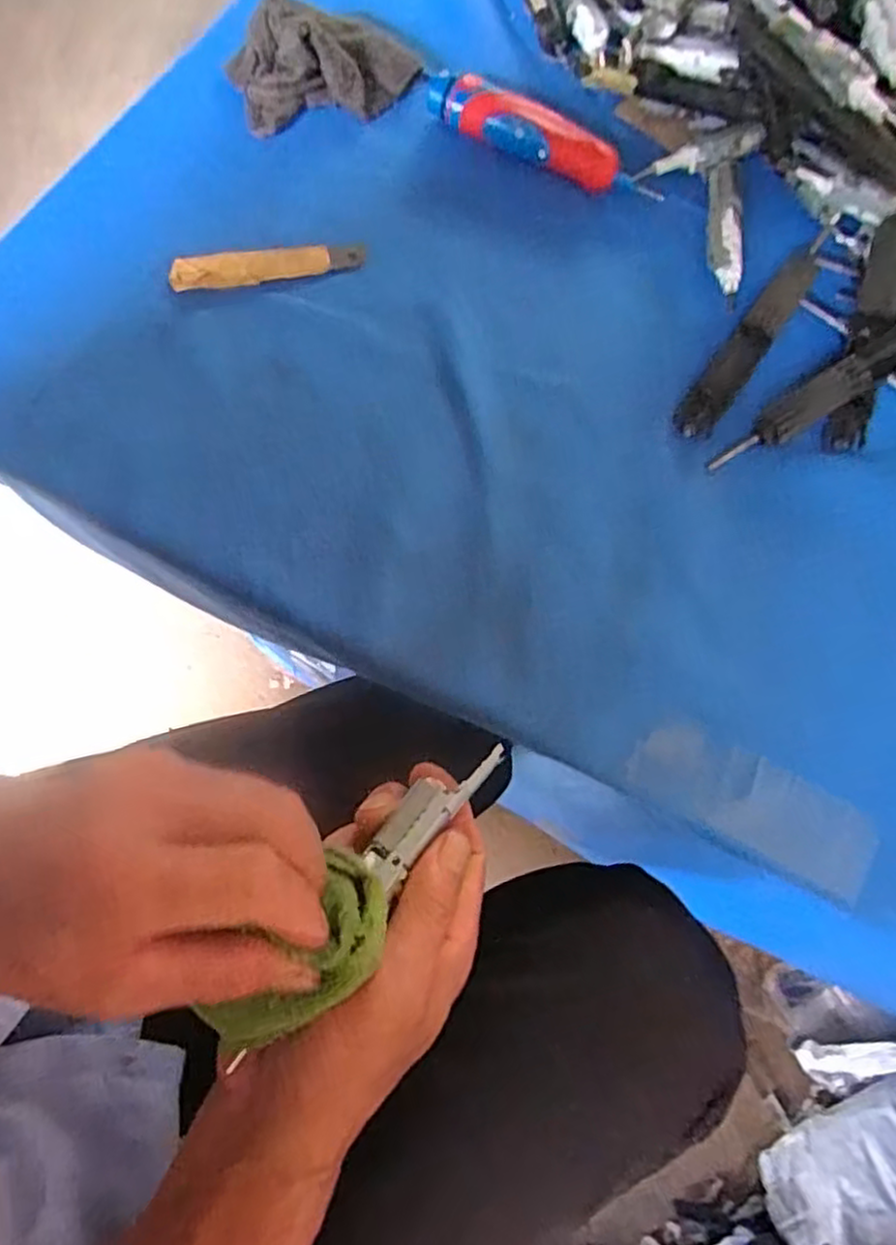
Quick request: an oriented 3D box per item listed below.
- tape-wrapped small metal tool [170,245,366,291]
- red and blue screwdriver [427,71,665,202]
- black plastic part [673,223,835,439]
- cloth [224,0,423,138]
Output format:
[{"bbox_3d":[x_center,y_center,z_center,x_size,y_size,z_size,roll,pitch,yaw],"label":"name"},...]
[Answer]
[{"bbox_3d":[-0.107,-0.213,0.426,0.112,0.008,0.023,-11,72,-8],"label":"tape-wrapped small metal tool"},{"bbox_3d":[0.057,-0.304,0.452,0.158,0.023,0.032,30,71,7],"label":"red and blue screwdriver"},{"bbox_3d":[0.181,-0.172,0.409,0.023,0.018,0.168,35,72,9],"label":"black plastic part"},{"bbox_3d":[-0.079,-0.362,0.460,0.122,0.038,0.066,-13,72,-8],"label":"cloth"}]

